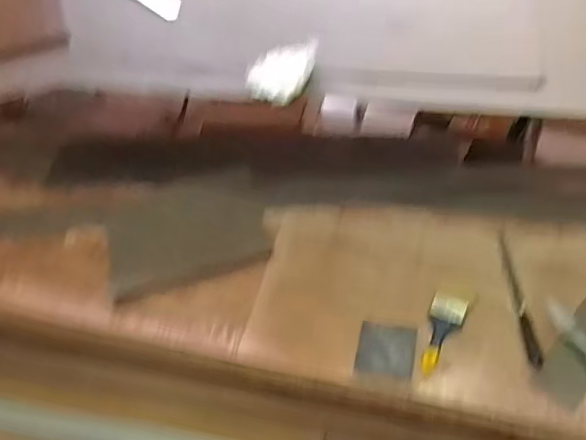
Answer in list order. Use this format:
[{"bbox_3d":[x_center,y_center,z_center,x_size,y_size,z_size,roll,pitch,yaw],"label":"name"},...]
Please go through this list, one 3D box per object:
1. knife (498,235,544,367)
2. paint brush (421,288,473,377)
[{"bbox_3d":[0.444,0.149,1.159,0.025,0.019,0.303,-3,47,3],"label":"knife"},{"bbox_3d":[0.289,0.211,1.140,0.068,0.020,0.190,18,52,21],"label":"paint brush"}]

